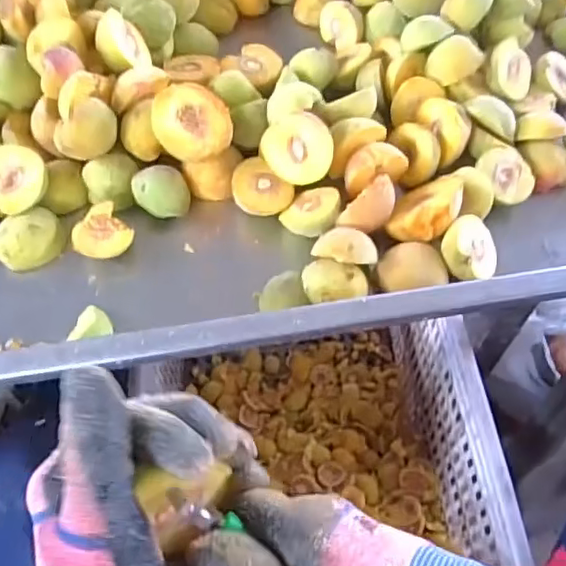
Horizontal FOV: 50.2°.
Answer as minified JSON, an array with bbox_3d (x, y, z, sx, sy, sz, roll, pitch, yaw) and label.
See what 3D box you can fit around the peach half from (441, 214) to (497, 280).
[{"bbox_3d":[0.158,-0.029,0.528,0.050,0.029,0.056,-5,82,-37],"label":"peach half"}]

